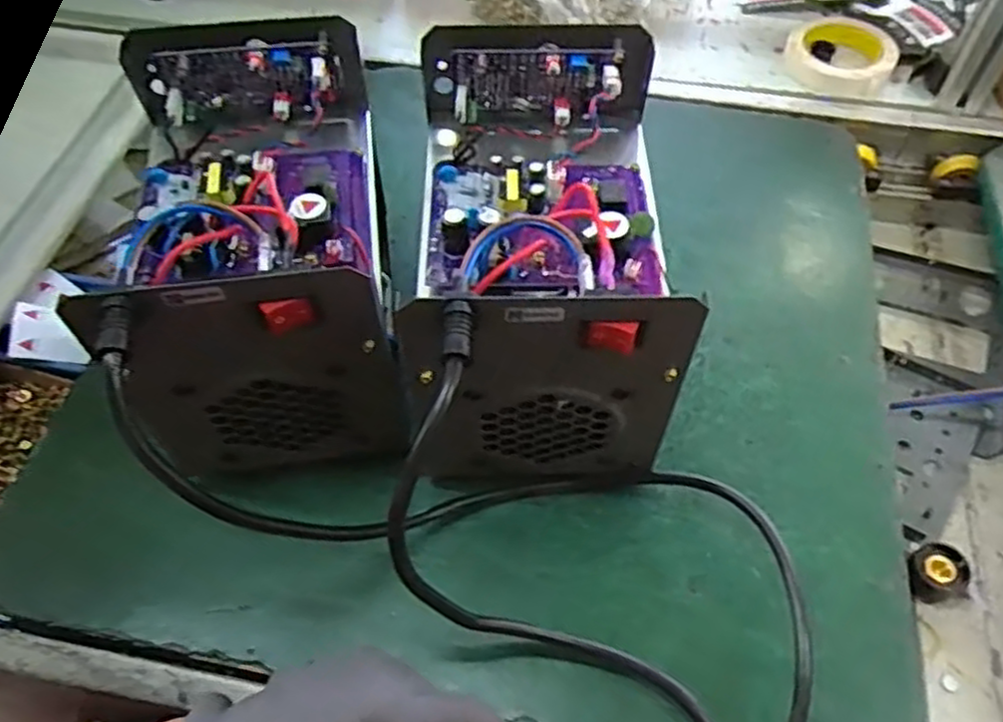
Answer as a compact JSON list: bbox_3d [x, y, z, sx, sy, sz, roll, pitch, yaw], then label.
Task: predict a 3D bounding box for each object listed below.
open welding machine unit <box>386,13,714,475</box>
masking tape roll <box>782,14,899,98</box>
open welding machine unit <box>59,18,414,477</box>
[{"bbox_3d":[0.022,-0.062,0.499,0.153,0.187,0.260,-1,55,1],"label":"open welding machine unit"},{"bbox_3d":[0.343,-0.312,0.770,0.105,0.031,0.113,-1,55,1],"label":"masking tape roll"},{"bbox_3d":[-0.151,-0.074,0.507,0.149,0.189,0.267,-10,56,-5],"label":"open welding machine unit"}]

